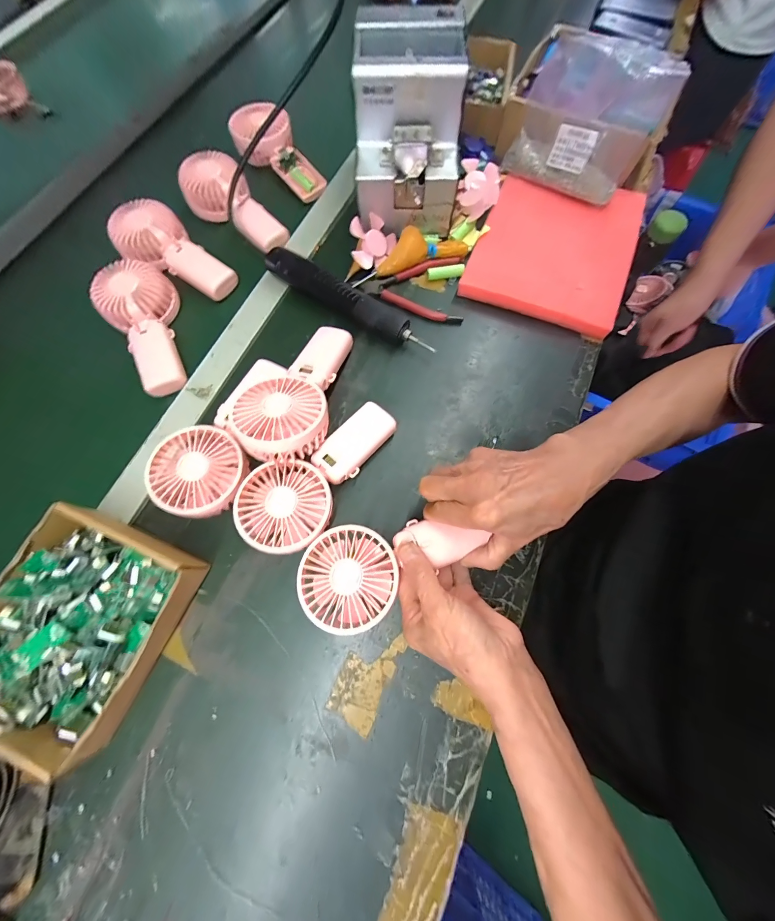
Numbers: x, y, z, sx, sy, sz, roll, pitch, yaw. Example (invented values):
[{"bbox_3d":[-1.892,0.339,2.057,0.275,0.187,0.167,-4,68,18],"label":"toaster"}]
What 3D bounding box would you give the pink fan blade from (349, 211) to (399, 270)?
[{"bbox_3d":[-0.022,-0.291,0.435,0.069,0.015,0.058,-45,112,-14],"label":"pink fan blade"}]

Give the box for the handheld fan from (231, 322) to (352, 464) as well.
[{"bbox_3d":[-0.089,-0.075,0.348,0.085,0.042,0.191,15,52,4],"label":"handheld fan"}]

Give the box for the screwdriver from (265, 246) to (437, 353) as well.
[{"bbox_3d":[-0.049,-0.200,0.410,0.233,0.041,0.028,29,73,8],"label":"screwdriver"}]

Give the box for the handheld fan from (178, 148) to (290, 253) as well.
[{"bbox_3d":[-0.212,-0.367,0.474,0.164,0.043,0.076,37,74,-4],"label":"handheld fan"}]

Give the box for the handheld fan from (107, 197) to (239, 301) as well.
[{"bbox_3d":[-0.286,-0.276,0.435,0.164,0.046,0.084,39,75,11],"label":"handheld fan"}]

